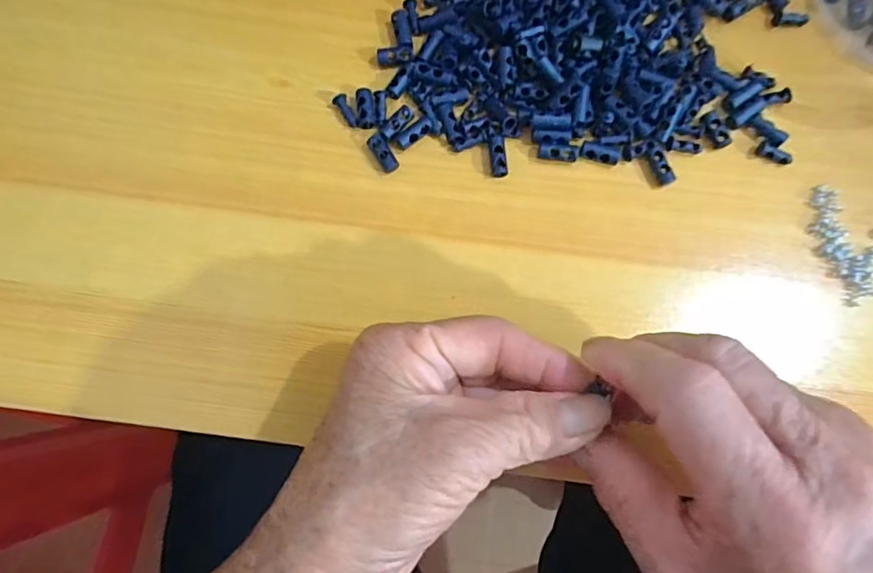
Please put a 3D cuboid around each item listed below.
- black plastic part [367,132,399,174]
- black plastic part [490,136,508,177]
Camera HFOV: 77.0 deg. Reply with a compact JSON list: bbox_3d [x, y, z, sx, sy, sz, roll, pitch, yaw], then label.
[{"bbox_3d":[-0.025,-0.063,0.261,0.009,0.005,0.019,-33,82,-7],"label":"black plastic part"},{"bbox_3d":[0.030,-0.061,0.260,0.008,0.006,0.018,-6,80,-2],"label":"black plastic part"}]

